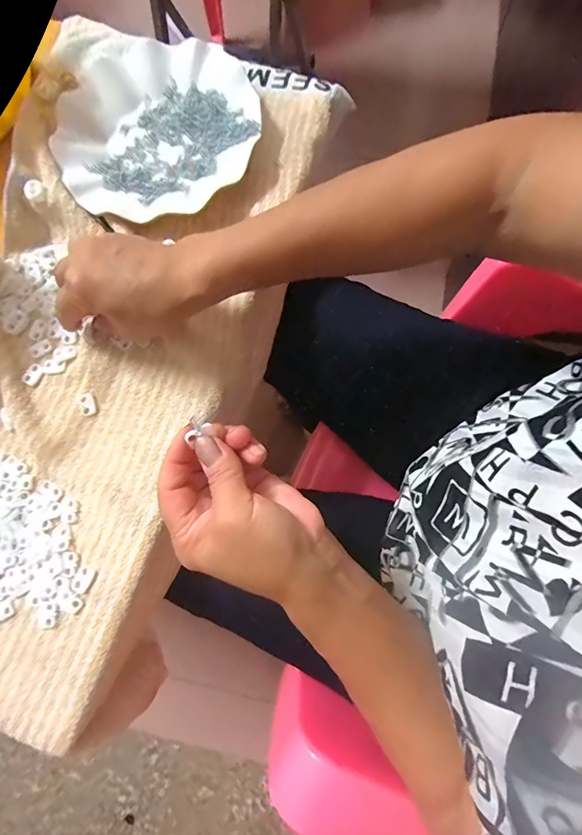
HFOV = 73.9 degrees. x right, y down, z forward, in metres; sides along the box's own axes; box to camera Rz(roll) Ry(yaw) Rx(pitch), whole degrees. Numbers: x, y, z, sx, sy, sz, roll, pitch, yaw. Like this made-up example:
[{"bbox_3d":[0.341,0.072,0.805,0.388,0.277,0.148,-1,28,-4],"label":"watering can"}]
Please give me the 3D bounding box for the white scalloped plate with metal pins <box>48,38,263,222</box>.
[{"bbox_3d":[-0.121,-0.265,0.355,0.180,0.022,0.182,3,80,2],"label":"white scalloped plate with metal pins"}]

